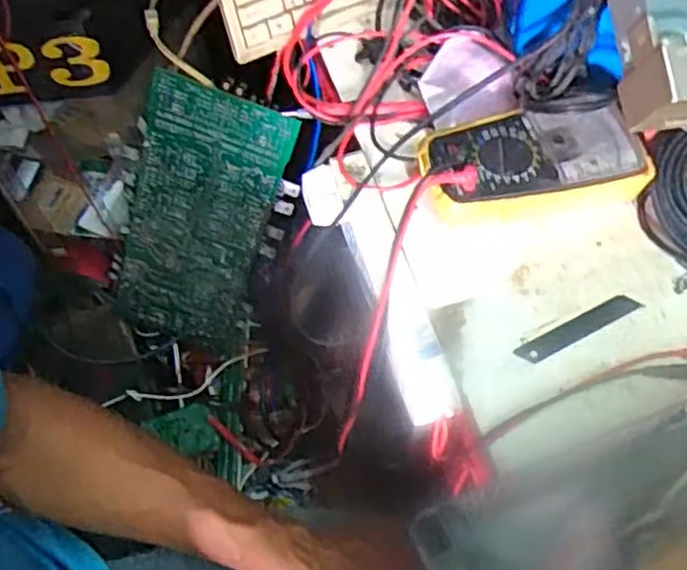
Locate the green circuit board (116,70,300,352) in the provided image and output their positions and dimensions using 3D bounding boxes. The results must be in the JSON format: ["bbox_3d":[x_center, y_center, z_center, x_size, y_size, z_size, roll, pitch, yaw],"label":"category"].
[{"bbox_3d":[-0.177,-0.061,0.839,0.166,0.376,0.015,18,39,-4],"label":"green circuit board"}]

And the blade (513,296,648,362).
[{"bbox_3d":[0.167,0.030,0.495,0.099,0.004,0.016,-24,61,-13],"label":"blade"}]

